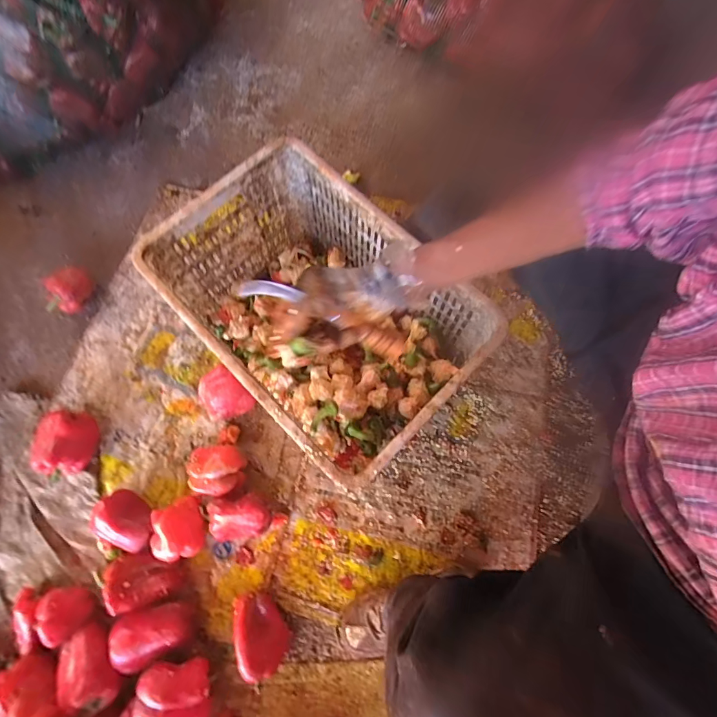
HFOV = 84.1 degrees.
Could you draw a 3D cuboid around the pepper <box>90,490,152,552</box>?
[{"bbox_3d":[-0.426,0.302,0.737,0.104,0.071,0.086,22,72,8],"label":"pepper"}]

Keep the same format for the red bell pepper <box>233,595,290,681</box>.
[{"bbox_3d":[-0.170,0.475,0.693,0.077,0.058,0.121,-17,71,-6],"label":"red bell pepper"}]

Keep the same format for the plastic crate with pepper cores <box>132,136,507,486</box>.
[{"bbox_3d":[-0.065,-0.071,0.724,0.511,0.255,0.343,43,76,14],"label":"plastic crate with pepper cores"}]

